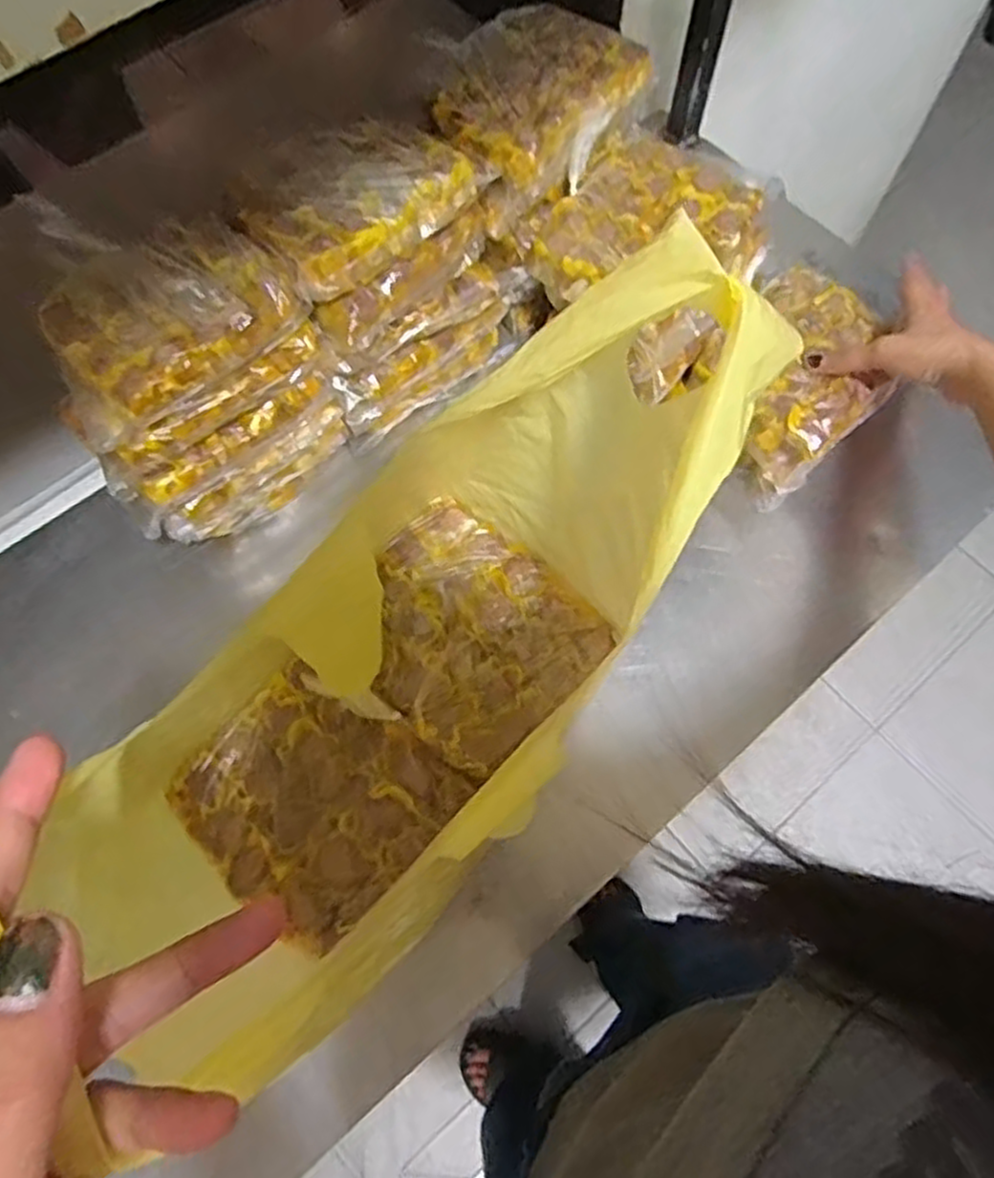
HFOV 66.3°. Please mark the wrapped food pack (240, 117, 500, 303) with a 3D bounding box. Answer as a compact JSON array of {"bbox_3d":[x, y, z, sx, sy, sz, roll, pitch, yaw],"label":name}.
[{"bbox_3d":[-0.091,-0.267,0.513,0.158,0.031,0.104,-42,73,-14],"label":"wrapped food pack"}]

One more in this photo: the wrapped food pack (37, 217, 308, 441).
[{"bbox_3d":[-0.212,-0.171,0.481,0.155,0.038,0.104,-39,72,-13],"label":"wrapped food pack"}]

